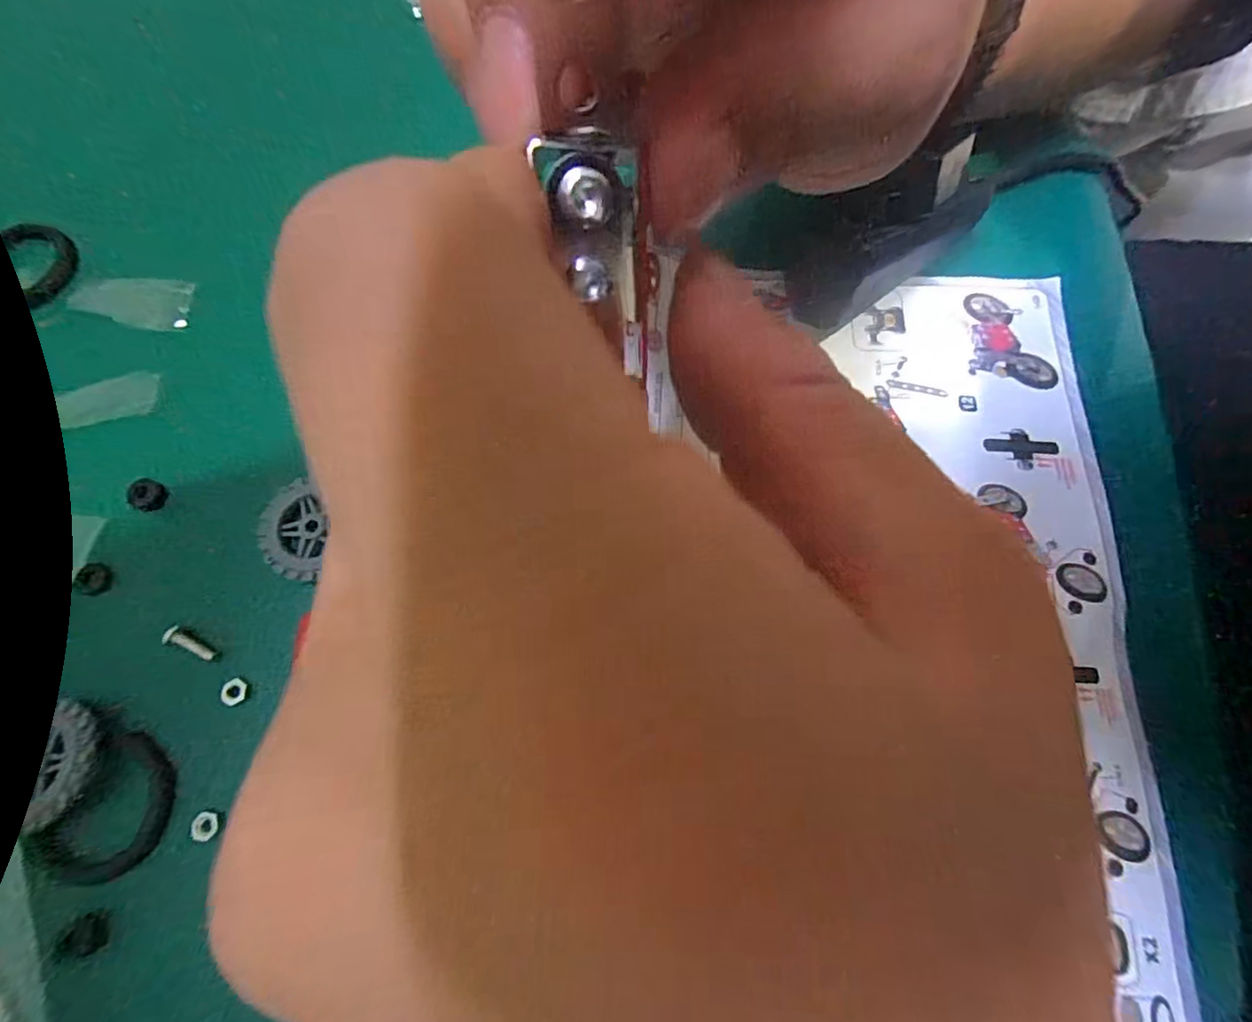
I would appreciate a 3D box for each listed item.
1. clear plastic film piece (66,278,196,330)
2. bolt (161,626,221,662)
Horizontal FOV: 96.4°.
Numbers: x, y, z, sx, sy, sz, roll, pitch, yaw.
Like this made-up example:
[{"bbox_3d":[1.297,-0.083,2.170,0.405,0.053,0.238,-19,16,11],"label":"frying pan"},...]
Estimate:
[{"bbox_3d":[-0.177,-0.075,0.201,0.041,0.004,0.020,2,70,3],"label":"clear plastic film piece"},{"bbox_3d":[-0.128,0.040,0.165,0.017,0.004,0.005,29,73,-2],"label":"bolt"}]

